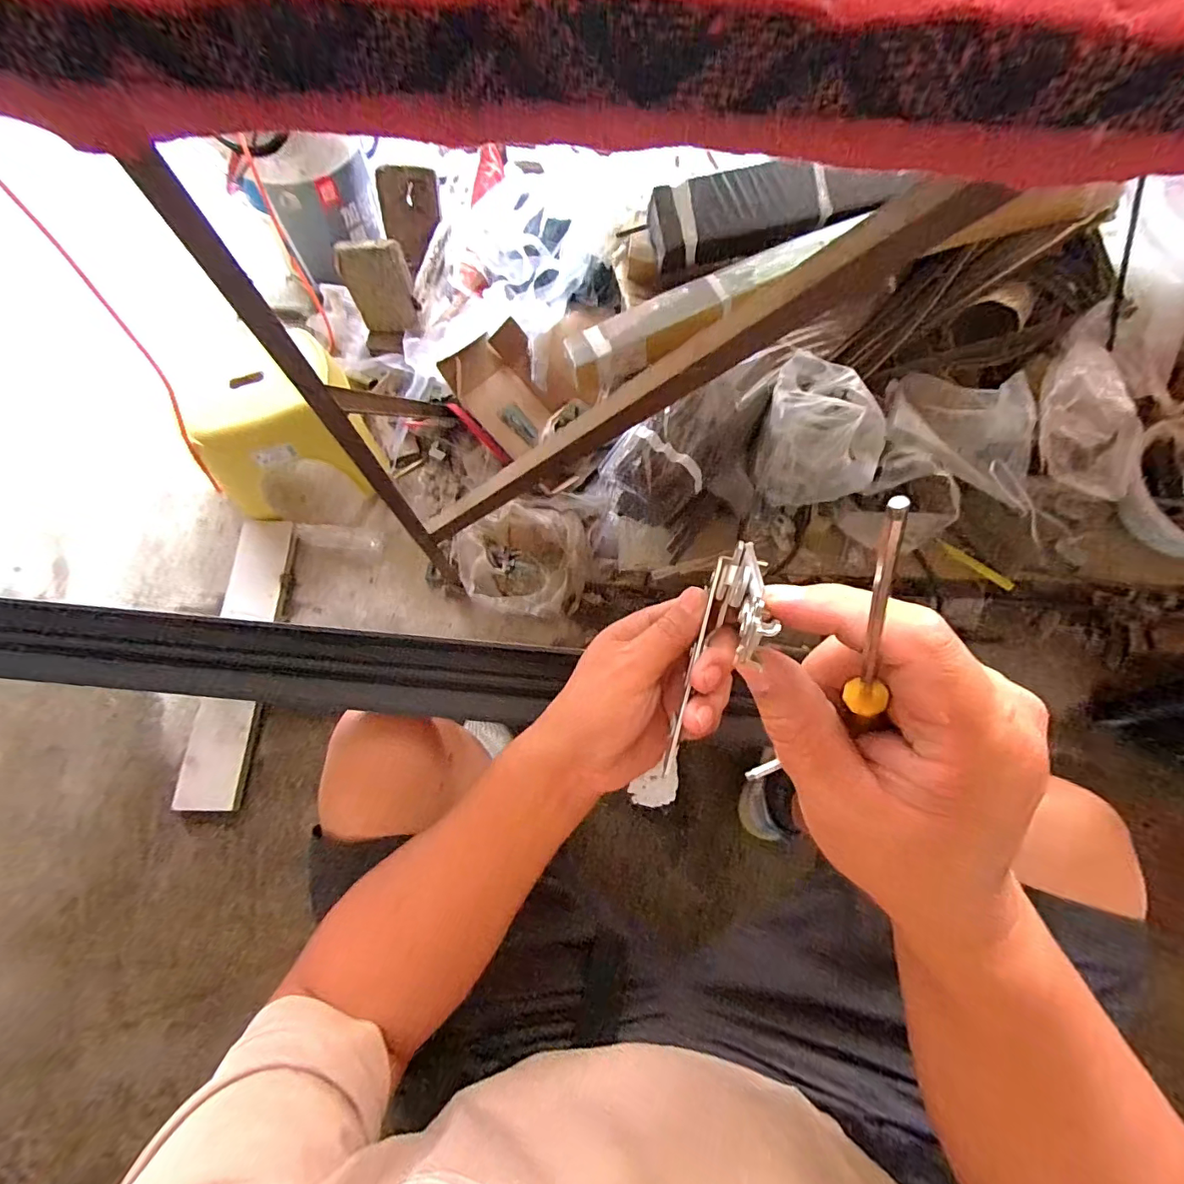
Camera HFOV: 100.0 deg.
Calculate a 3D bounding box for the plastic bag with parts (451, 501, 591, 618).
[{"bbox_3d":[-0.129,-0.054,0.943,0.249,0.113,0.208,-11,72,-6],"label":"plastic bag with parts"}]

